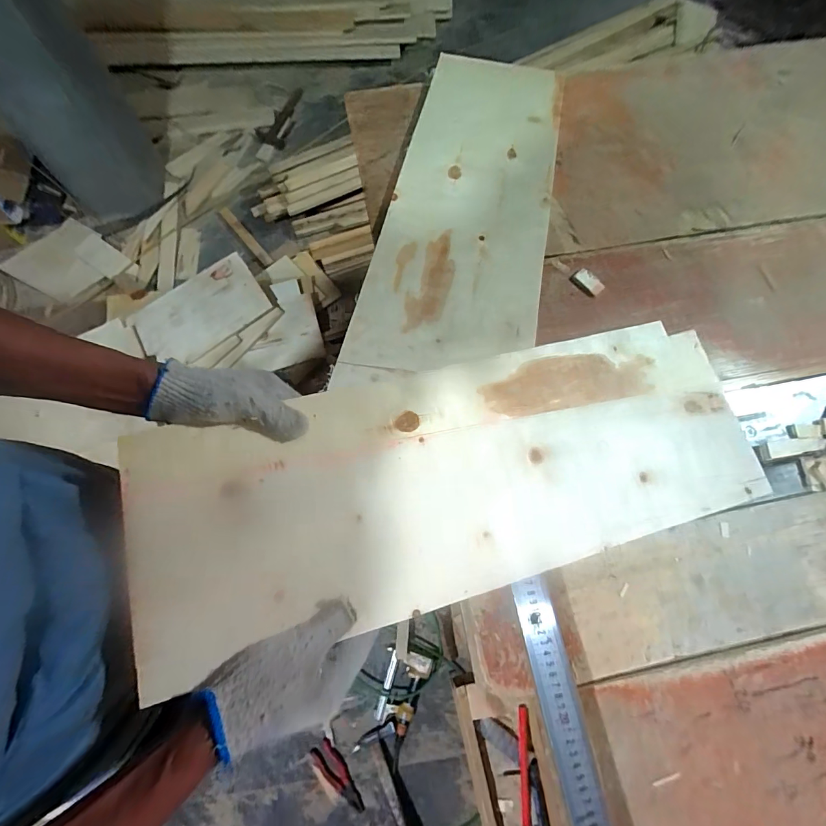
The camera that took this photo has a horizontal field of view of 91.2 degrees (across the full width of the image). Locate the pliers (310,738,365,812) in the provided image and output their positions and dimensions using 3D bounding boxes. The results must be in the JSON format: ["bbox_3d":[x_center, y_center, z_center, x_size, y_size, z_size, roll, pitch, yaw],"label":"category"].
[{"bbox_3d":[-0.200,0.994,1.107,0.063,0.016,0.194,-38,78,-12],"label":"pliers"}]

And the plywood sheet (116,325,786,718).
[{"bbox_3d":[0.085,0.055,0.440,0.676,0.018,0.239,-12,74,-17],"label":"plywood sheet"}]

